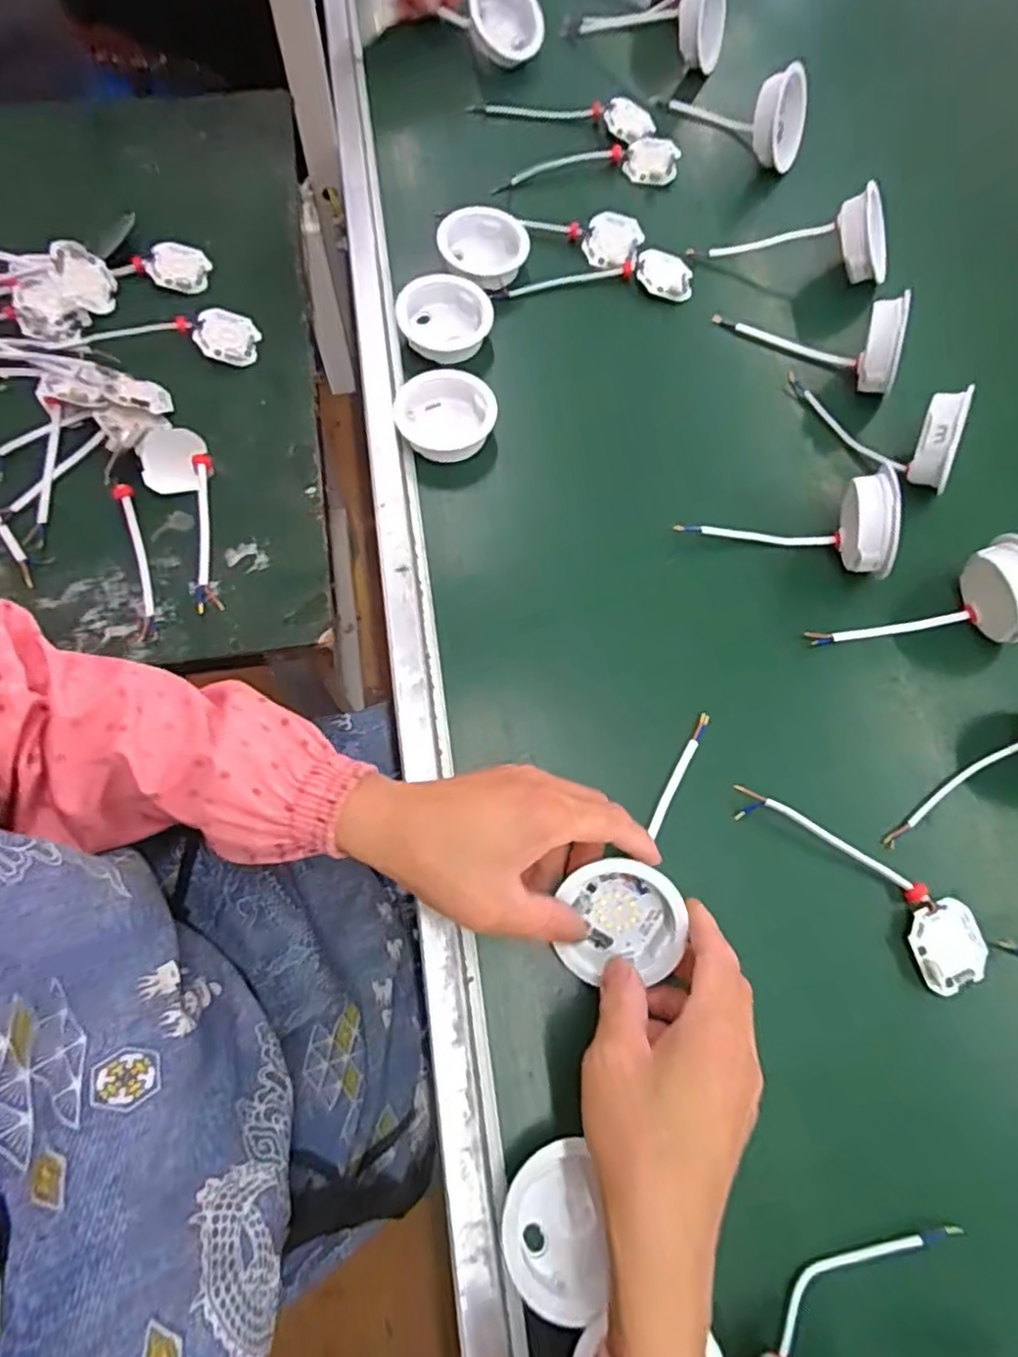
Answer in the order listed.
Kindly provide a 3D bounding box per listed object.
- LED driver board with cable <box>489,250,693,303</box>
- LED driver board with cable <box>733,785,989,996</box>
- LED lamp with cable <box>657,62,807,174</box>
[{"bbox_3d":[0.071,-0.335,0.565,0.167,0.014,0.042,-1,69,-4],"label":"LED driver board with cable"},{"bbox_3d":[0.213,0.116,0.402,0.166,0.023,0.049,42,72,12],"label":"LED driver board with cable"},{"bbox_3d":[0.200,-0.525,0.610,0.151,0.060,0.058,29,70,8],"label":"LED lamp with cable"}]

